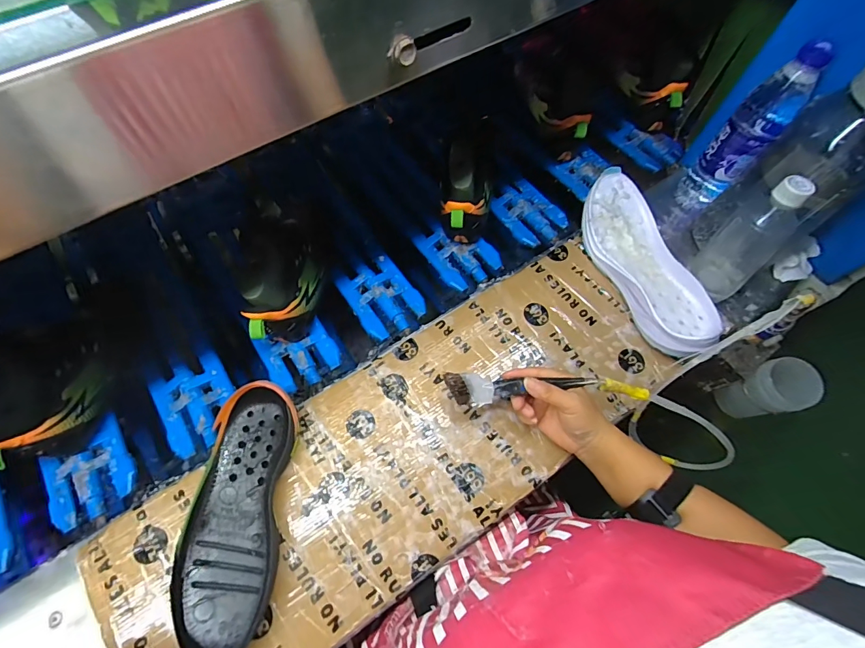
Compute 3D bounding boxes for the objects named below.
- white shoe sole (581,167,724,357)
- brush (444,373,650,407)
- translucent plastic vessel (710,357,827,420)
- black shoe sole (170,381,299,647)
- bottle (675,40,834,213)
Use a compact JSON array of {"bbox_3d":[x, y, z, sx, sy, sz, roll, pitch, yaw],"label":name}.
[{"bbox_3d":[0.290,-0.085,0.571,0.107,0.046,0.280,-13,63,-8],"label":"white shoe sole"},{"bbox_3d":[0.126,0.075,0.454,0.223,0.009,0.034,3,88,-2],"label":"brush"},{"bbox_3d":[0.518,0.108,0.643,0.066,0.135,0.072,0,62,-1],"label":"translucent plastic vessel"},{"bbox_3d":[-0.204,0.193,0.429,0.092,0.051,0.249,3,62,1],"label":"black shoe sole"},{"bbox_3d":[0.417,-0.249,0.556,0.058,0.242,0.055,38,68,17],"label":"bottle"}]

